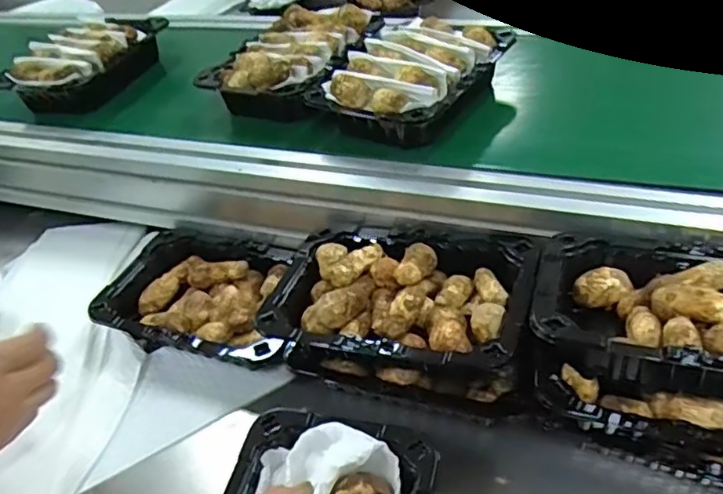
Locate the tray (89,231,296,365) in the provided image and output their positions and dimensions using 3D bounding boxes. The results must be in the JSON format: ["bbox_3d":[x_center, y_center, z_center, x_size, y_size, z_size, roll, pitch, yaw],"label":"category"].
[{"bbox_3d":[-0.129,0.044,0.540,0.185,0.037,0.120,9,42,19],"label":"tray"}]

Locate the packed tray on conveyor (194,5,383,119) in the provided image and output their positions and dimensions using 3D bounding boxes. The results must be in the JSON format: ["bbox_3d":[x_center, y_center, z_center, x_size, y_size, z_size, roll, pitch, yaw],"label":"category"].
[{"bbox_3d":[-0.068,-0.188,0.614,0.117,0.057,0.164,13,46,23],"label":"packed tray on conveyor"}]

